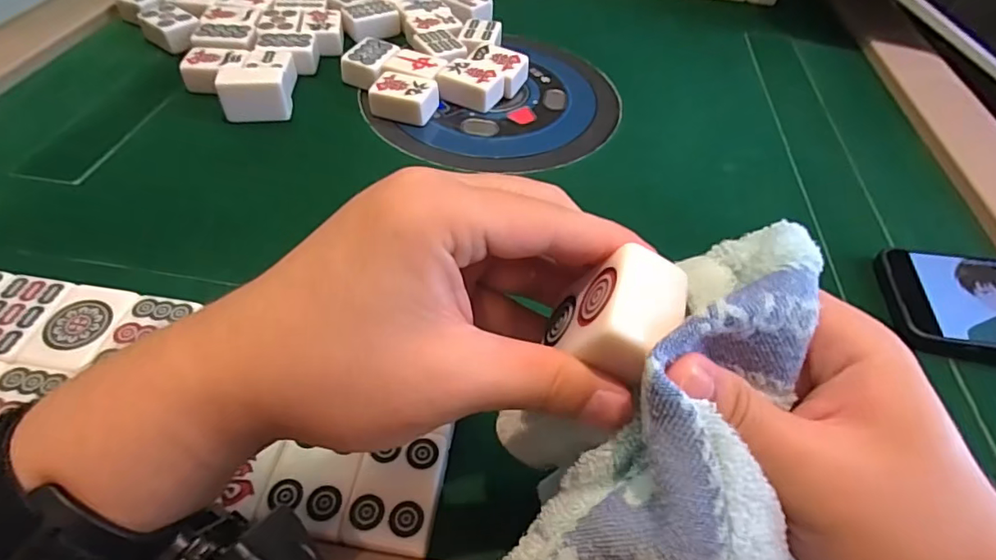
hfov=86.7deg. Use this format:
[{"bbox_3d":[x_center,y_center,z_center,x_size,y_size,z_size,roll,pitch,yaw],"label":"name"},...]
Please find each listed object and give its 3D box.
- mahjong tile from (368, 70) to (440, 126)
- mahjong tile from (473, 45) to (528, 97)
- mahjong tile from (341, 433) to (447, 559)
[{"bbox_3d":[-0.082,-0.155,0.453,0.053,0.025,0.040,14,49,8],"label":"mahjong tile"},{"bbox_3d":[0.000,-0.196,0.491,0.046,0.029,0.038,29,53,19],"label":"mahjong tile"},{"bbox_3d":[-0.044,0.097,0.235,0.036,0.025,0.048,8,49,2],"label":"mahjong tile"}]

